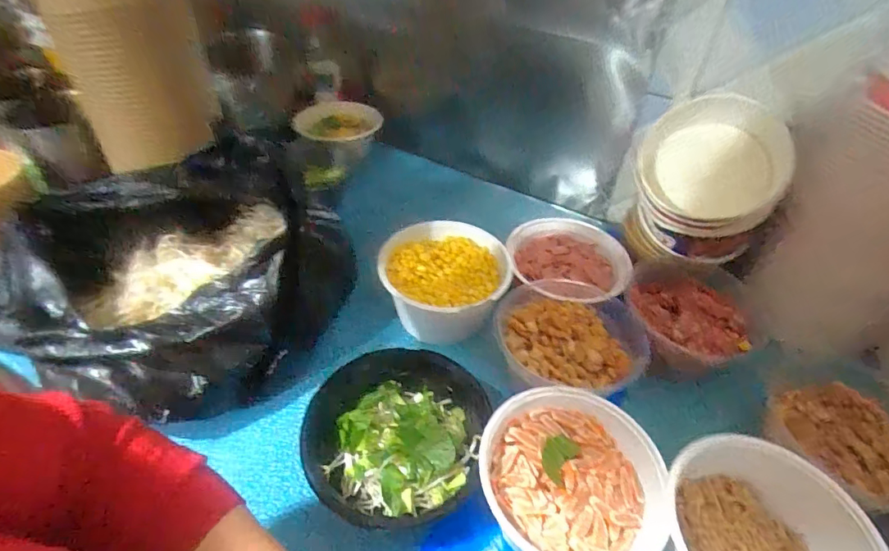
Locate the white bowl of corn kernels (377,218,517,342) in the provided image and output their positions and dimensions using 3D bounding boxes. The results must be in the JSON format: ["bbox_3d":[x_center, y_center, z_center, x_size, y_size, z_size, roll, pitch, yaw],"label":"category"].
[{"bbox_3d":[0.000,0.016,0.649,0.161,0.104,0.162,2,44,-2],"label":"white bowl of corn kernels"}]

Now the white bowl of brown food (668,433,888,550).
[{"bbox_3d":[0.269,0.241,0.418,0.147,0.091,0.164,-2,45,-5],"label":"white bowl of brown food"}]

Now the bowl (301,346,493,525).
[{"bbox_3d":[-0.054,0.169,0.511,0.188,0.064,0.172,2,44,-2],"label":"bowl"}]

